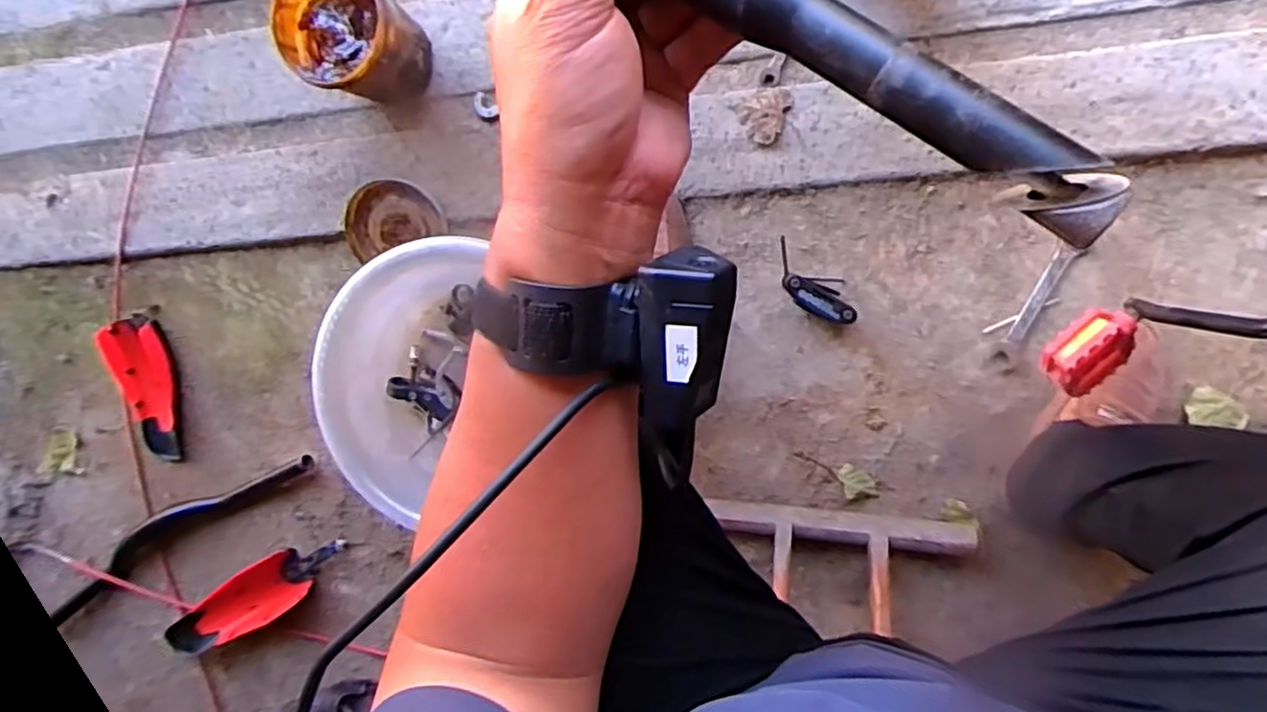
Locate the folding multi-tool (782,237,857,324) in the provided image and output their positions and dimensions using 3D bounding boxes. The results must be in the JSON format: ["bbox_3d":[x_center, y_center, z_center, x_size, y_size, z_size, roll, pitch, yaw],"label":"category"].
[{"bbox_3d":[0.211,-0.083,0.795,0.119,0.047,0.056,32,102,4],"label":"folding multi-tool"}]

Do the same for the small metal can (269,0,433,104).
[{"bbox_3d":[-0.328,-0.370,0.795,0.133,0.114,0.130,40,101,2],"label":"small metal can"}]

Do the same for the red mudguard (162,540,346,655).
[{"bbox_3d":[-0.592,0.380,1.048,0.316,0.035,0.089,-35,94,9],"label":"red mudguard"}]

